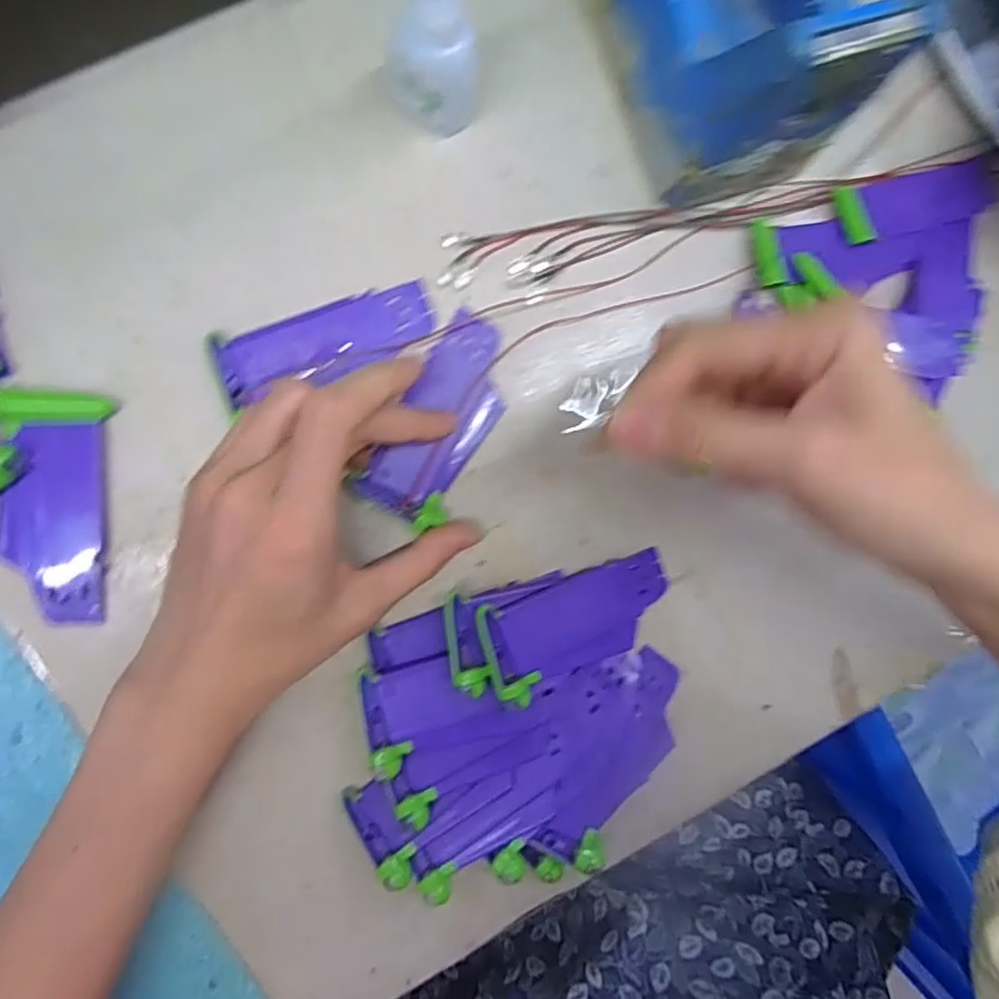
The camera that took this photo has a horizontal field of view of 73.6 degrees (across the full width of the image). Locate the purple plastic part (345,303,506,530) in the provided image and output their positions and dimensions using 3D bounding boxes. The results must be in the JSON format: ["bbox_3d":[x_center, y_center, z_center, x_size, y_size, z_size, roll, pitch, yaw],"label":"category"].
[{"bbox_3d":[-0.024,-0.034,0.281,0.041,0.007,0.089,24,87,-10],"label":"purple plastic part"}]

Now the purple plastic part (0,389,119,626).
[{"bbox_3d":[-0.174,0.003,0.257,0.040,0.006,0.089,5,93,-9],"label":"purple plastic part"}]

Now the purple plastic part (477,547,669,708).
[{"bbox_3d":[0.035,0.051,0.287,0.091,0.010,0.042,-23,97,-22],"label":"purple plastic part"}]

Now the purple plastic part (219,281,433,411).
[{"bbox_3d":[-0.068,-0.064,0.268,0.087,0.010,0.029,-22,92,-10],"label":"purple plastic part"}]

